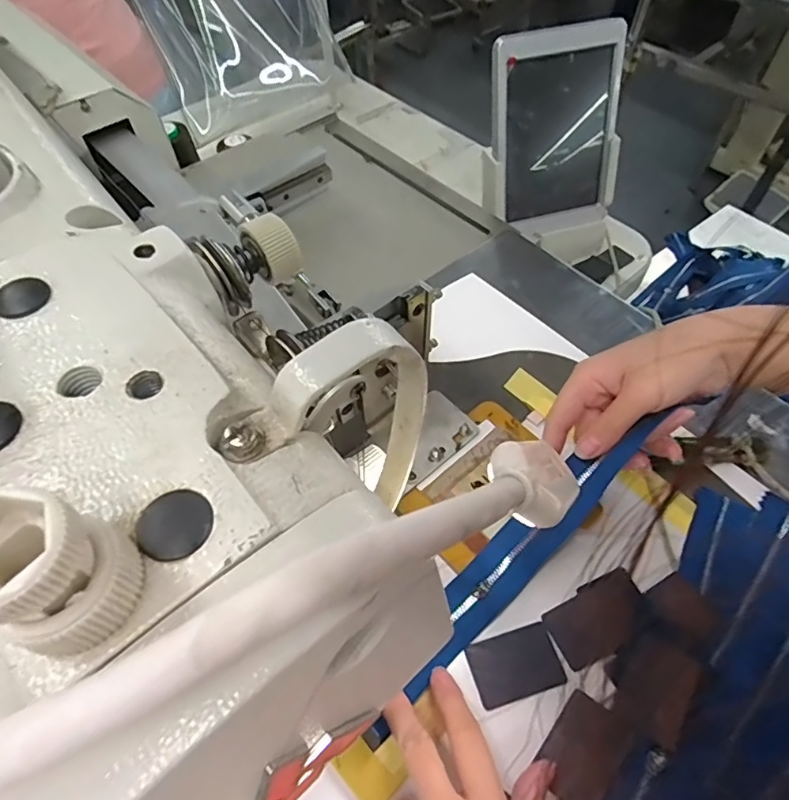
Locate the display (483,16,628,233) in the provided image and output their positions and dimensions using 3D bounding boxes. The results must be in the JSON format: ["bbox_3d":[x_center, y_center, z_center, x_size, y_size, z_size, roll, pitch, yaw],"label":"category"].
[{"bbox_3d":[0.180,-0.296,0.597,0.154,0.204,0.029,-15,34,-8],"label":"display"}]

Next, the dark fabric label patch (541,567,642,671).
[{"bbox_3d":[0.125,0.133,0.323,0.063,0.005,0.037,-24,59,-15],"label":"dark fabric label patch"}]

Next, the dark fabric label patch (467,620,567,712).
[{"bbox_3d":[0.071,0.155,0.311,0.052,0.004,0.034,-14,57,-8],"label":"dark fabric label patch"}]

